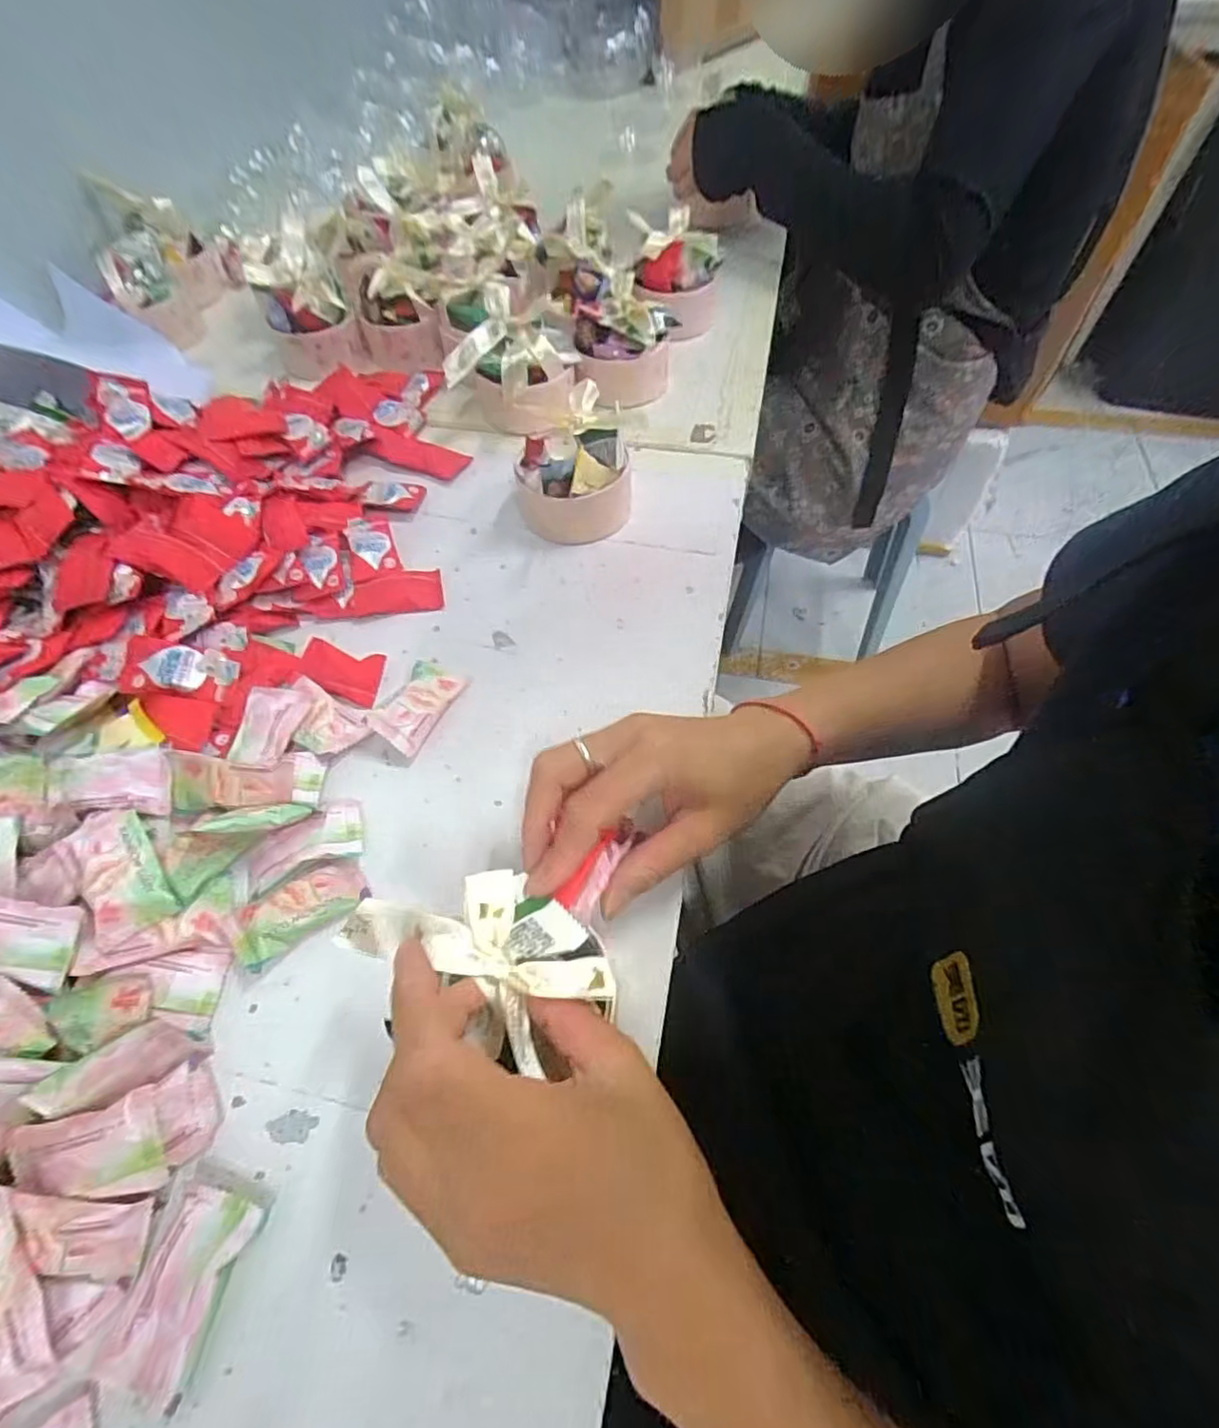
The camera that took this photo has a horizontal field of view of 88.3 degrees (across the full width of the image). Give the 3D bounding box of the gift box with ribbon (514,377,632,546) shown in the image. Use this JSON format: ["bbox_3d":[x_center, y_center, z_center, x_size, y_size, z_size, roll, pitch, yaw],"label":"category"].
[{"bbox_3d":[-0.022,-0.170,0.437,0.080,0.087,0.077,-18,59,-10],"label":"gift box with ribbon"}]

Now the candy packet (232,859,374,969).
[{"bbox_3d":[-0.156,0.096,0.315,0.063,0.009,0.033,-34,62,-18],"label":"candy packet"}]

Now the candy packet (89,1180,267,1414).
[{"bbox_3d":[-0.164,0.218,0.239,0.036,0.008,0.061,14,58,11],"label":"candy packet"}]

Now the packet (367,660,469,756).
[{"bbox_3d":[-0.117,-0.008,0.380,0.035,0.020,0.064,18,60,14],"label":"packet"}]

